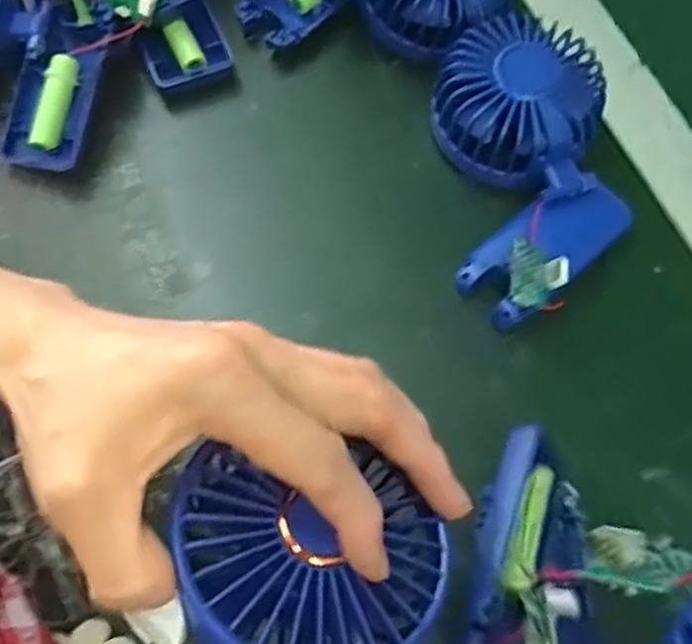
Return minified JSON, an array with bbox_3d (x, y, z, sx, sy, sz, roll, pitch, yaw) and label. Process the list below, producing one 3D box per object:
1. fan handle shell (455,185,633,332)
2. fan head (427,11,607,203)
[{"bbox_3d":[0.101,-0.038,0.374,0.093,0.021,0.043,-40,75,-15],"label":"fan handle shell"},{"bbox_3d":[0.093,-0.111,0.392,0.088,0.047,0.077,27,71,8],"label":"fan head"}]

